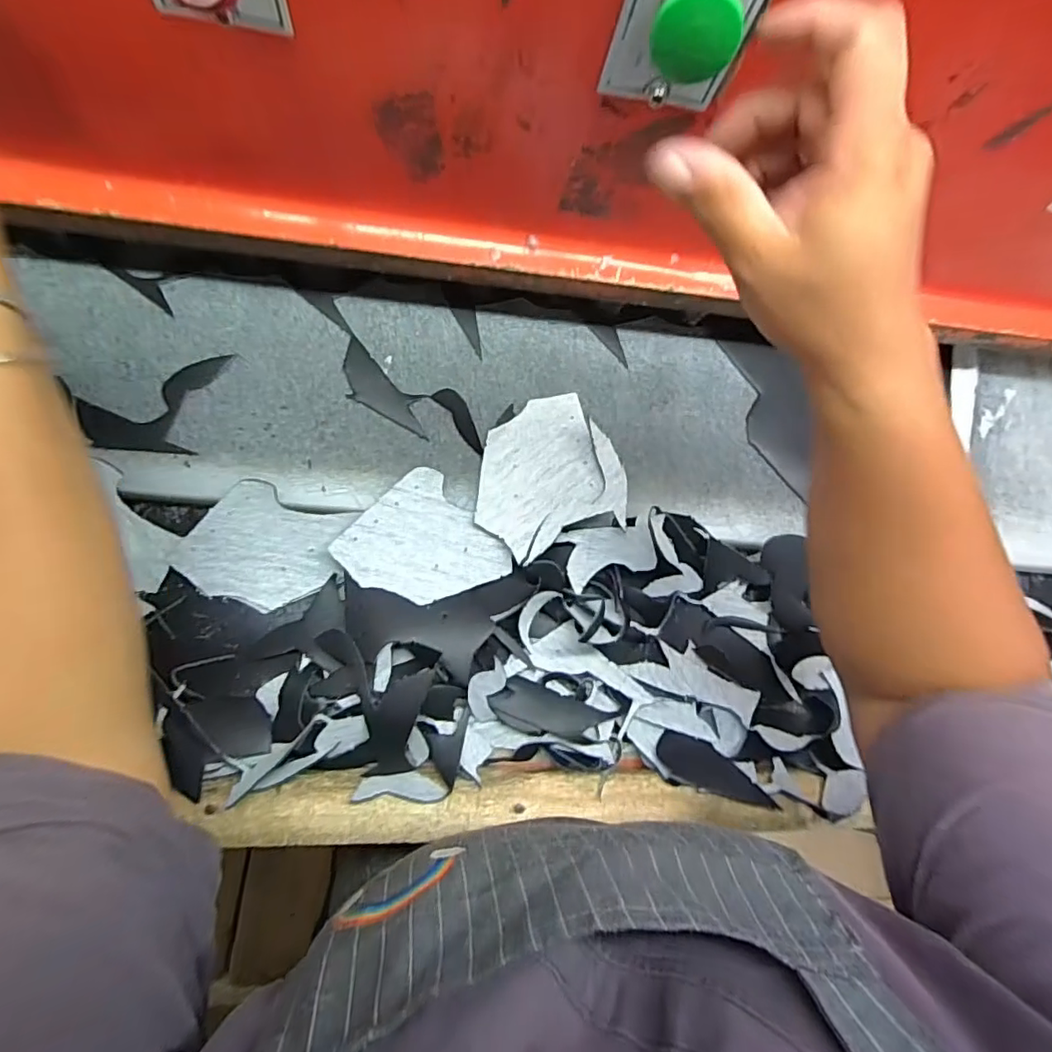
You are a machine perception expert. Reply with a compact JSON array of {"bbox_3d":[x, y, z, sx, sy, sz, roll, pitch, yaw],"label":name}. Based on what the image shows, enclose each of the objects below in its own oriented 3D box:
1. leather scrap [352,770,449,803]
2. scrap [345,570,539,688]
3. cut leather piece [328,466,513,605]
[{"bbox_3d":[-0.086,0.181,0.401,0.061,0.026,0.005,5,109,-8],"label":"leather scrap"},{"bbox_3d":[-0.063,0.076,0.430,0.138,0.017,0.083,-3,81,-8],"label":"scrap"},{"bbox_3d":[-0.078,0.021,0.437,0.097,0.009,0.104,-44,89,-12],"label":"cut leather piece"}]

